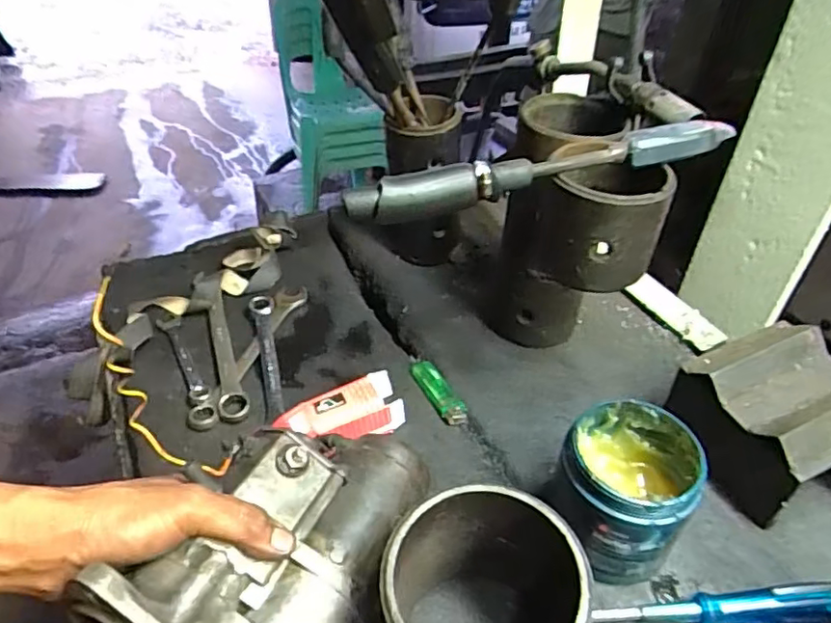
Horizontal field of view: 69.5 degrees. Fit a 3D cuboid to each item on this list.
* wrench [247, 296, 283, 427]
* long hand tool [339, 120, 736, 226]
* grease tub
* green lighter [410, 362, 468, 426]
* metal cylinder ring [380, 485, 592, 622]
[{"bbox_3d":[-0.149,0.041,0.591,0.025,0.015,0.160,-8,42,-10],"label":"wrench"},{"bbox_3d":[0.090,-0.095,0.403,0.275,0.026,0.021,-10,42,-13],"label":"long hand tool"},{"bbox_3d":[0.147,0.130,0.427,0.084,0.101,0.090,1,41,-1],"label":"grease tub"},{"bbox_3d":[0.022,0.076,0.562,0.022,0.009,0.081,-18,45,-21],"label":"green lighter"},{"bbox_3d":[0.039,0.178,0.360,0.103,0.125,0.121,8,41,8],"label":"metal cylinder ring"}]

